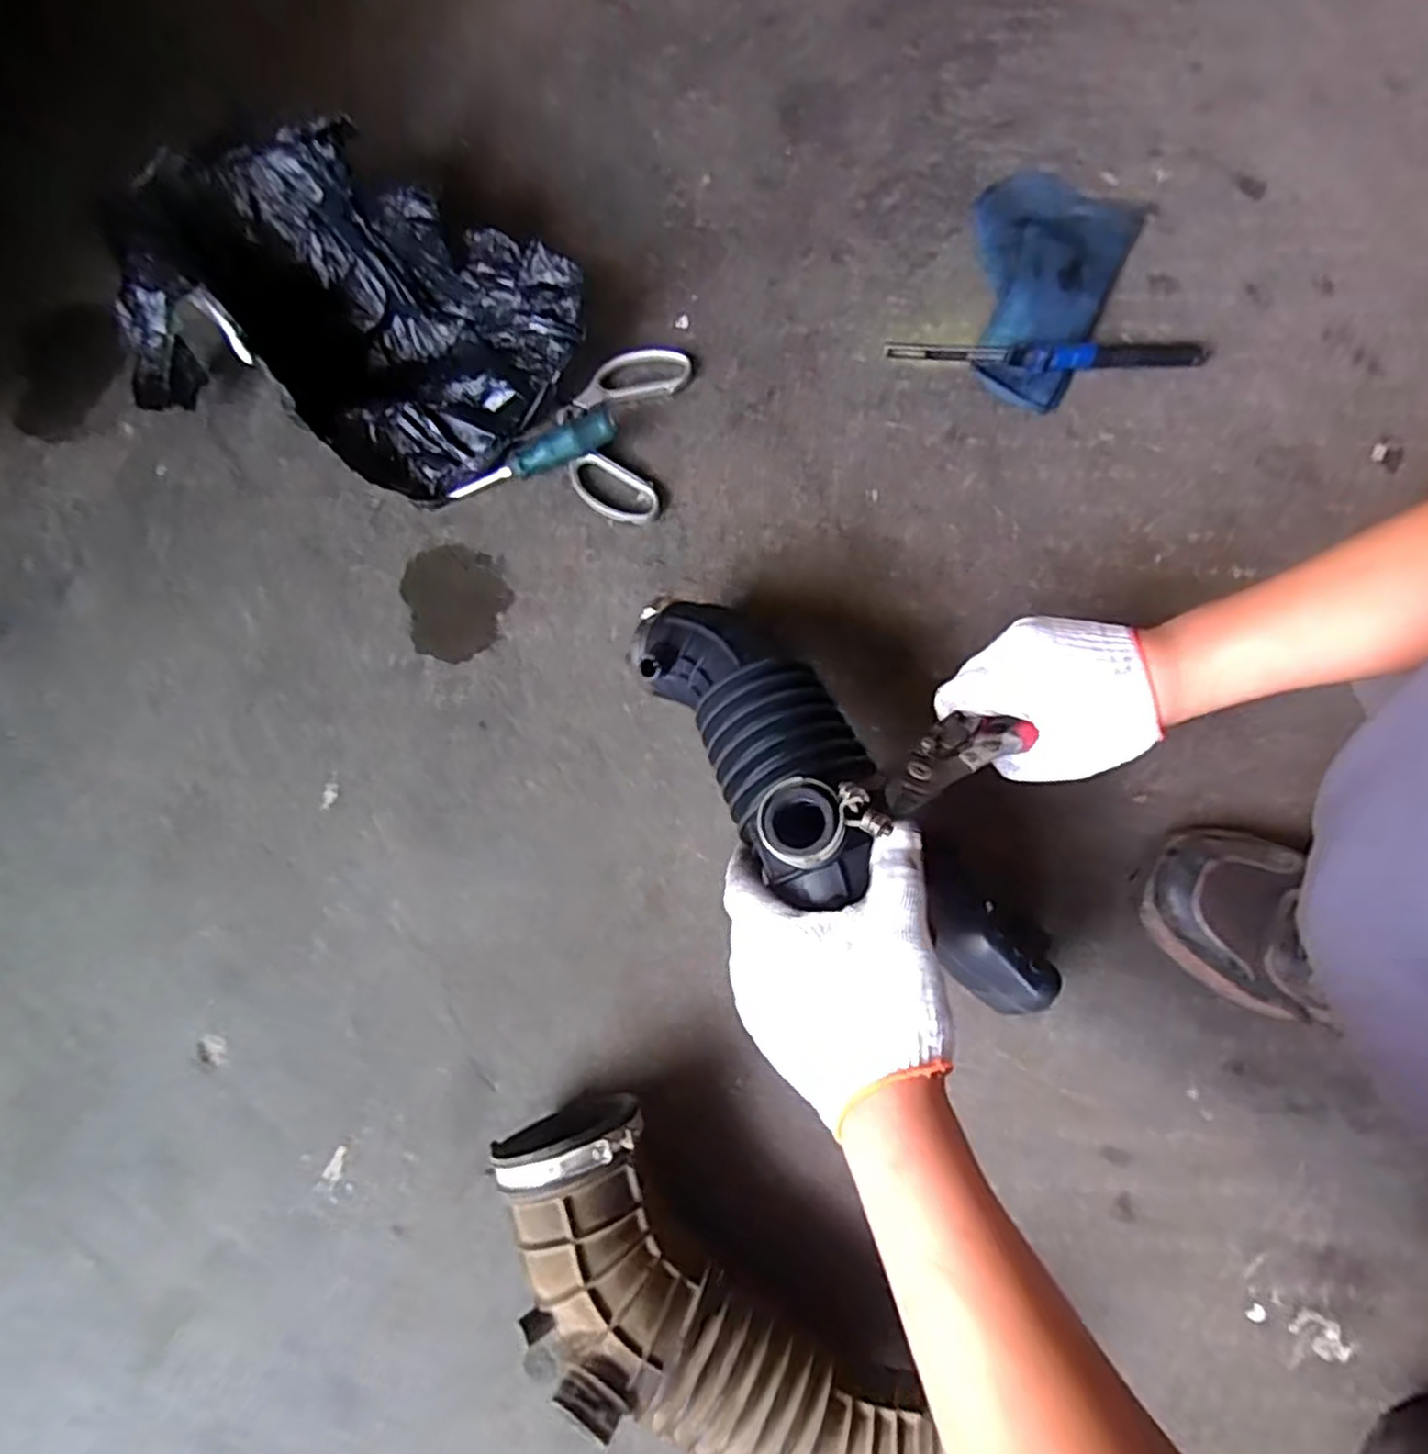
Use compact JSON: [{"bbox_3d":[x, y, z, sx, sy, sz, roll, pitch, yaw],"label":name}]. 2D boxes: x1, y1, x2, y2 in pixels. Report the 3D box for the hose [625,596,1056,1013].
[{"bbox_3d":[0.074,0.055,0.459,0.107,0.178,0.355,-43,91,-9],"label":"hose"}]

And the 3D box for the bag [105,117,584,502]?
[{"bbox_3d":[-0.308,-0.346,0.620,0.326,0.120,0.253,29,78,9],"label":"bag"}]

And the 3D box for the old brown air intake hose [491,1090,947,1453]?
[{"bbox_3d":[-0.009,0.359,0.439,0.316,0.091,0.125,43,80,10],"label":"old brown air intake hose"}]

